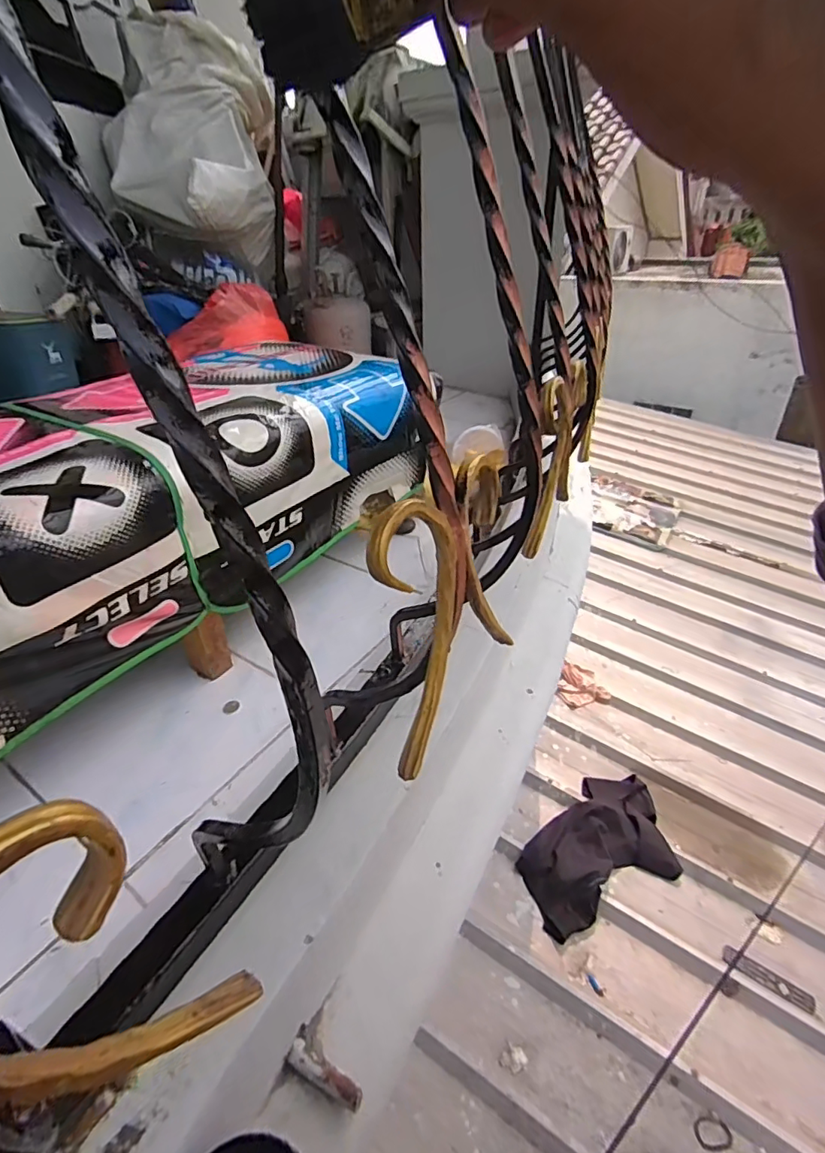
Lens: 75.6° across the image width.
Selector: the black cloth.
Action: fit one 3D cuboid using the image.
[{"bbox_3d":[0.555,0.797,1.600,0.533,0.130,0.329,-15,36,-19],"label":"black cloth"}]

